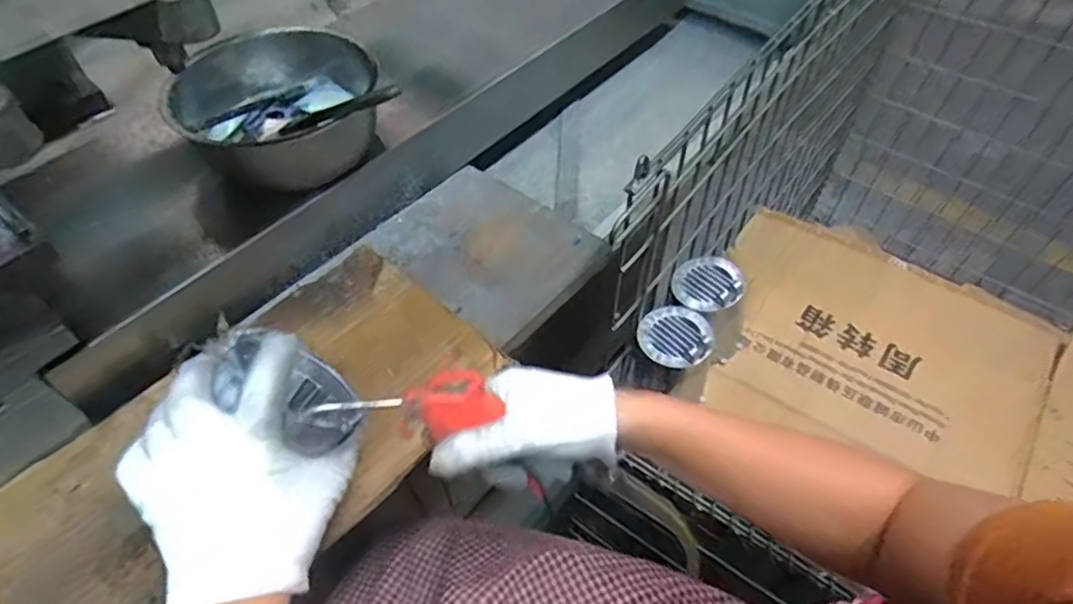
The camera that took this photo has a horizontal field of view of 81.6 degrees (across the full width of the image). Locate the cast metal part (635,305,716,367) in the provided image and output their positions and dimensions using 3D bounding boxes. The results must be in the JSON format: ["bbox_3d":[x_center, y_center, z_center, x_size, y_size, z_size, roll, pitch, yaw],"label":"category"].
[{"bbox_3d":[0.163,0.037,0.729,0.085,0.023,0.080,0,53,0],"label":"cast metal part"}]

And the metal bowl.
[{"bbox_3d":[-0.248,-0.191,0.614,0.171,0.085,0.171,0,53,0],"label":"metal bowl"}]

